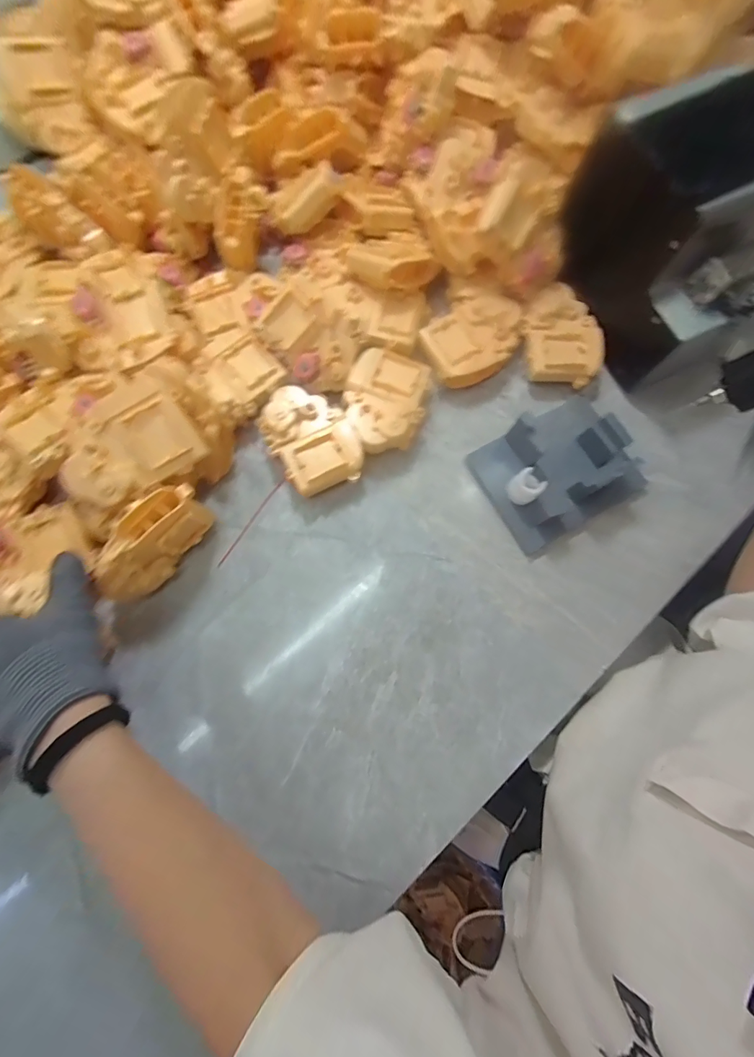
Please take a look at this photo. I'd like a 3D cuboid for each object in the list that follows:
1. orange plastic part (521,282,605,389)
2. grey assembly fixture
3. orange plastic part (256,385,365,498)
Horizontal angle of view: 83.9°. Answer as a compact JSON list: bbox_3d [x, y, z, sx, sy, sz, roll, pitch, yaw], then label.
[{"bbox_3d":[0.183,-0.187,0.416,0.076,0.034,0.090,12,77,1],"label":"orange plastic part"},{"bbox_3d":[0.172,-0.057,0.381,0.137,0.048,0.111,-30,79,-8],"label":"grey assembly fixture"},{"bbox_3d":[-0.059,-0.079,0.384,0.071,0.039,0.099,-33,80,-8],"label":"orange plastic part"}]

